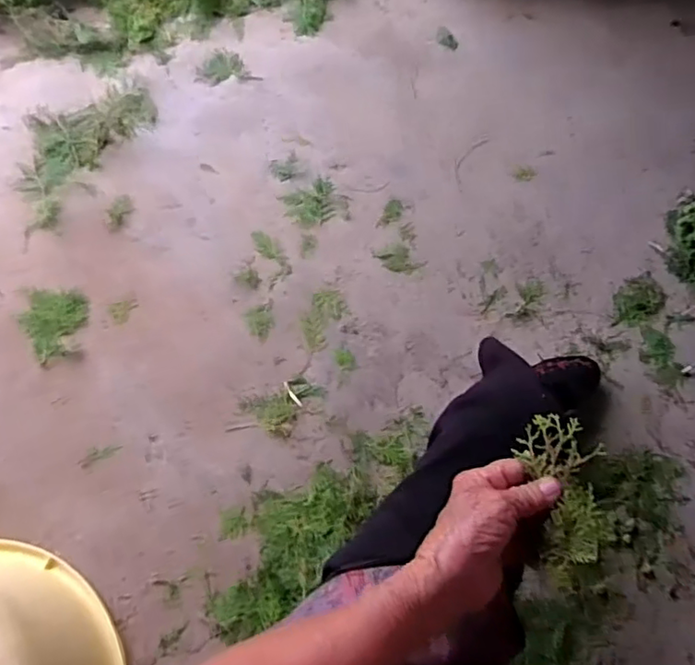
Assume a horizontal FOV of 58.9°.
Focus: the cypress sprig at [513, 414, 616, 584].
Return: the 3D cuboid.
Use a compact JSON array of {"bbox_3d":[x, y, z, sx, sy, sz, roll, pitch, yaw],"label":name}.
[{"bbox_3d":[0.158,0.113,0.441,0.052,0.052,0.114,-1,48,0],"label":"cypress sprig"}]

